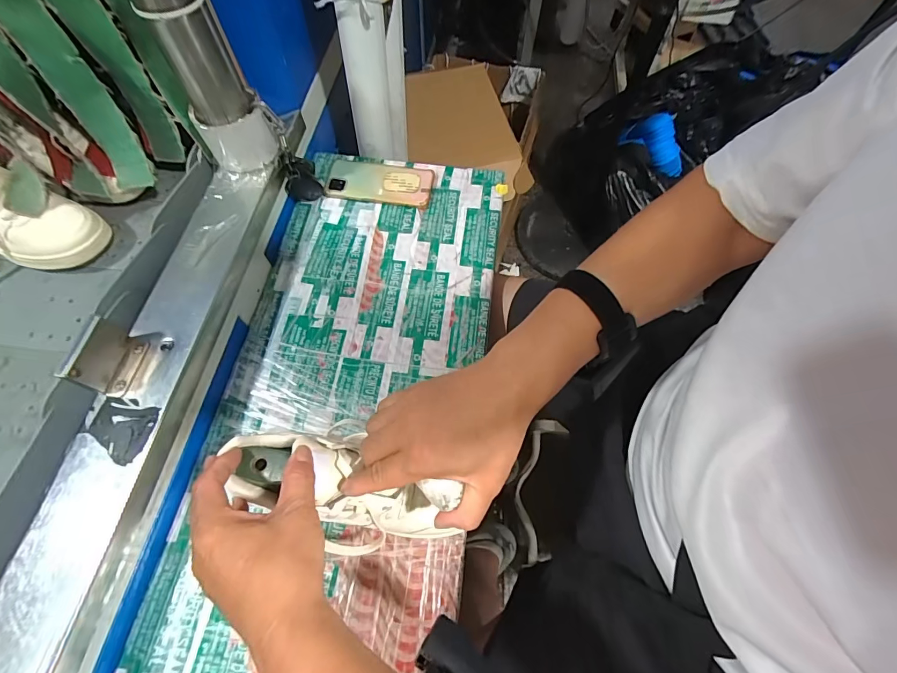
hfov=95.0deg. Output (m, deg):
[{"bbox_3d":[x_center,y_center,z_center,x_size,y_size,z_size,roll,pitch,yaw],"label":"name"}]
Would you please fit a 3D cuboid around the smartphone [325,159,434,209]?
[{"bbox_3d":[-0.110,-0.247,0.659,0.166,0.016,0.078,7,64,3],"label":"smartphone"}]

